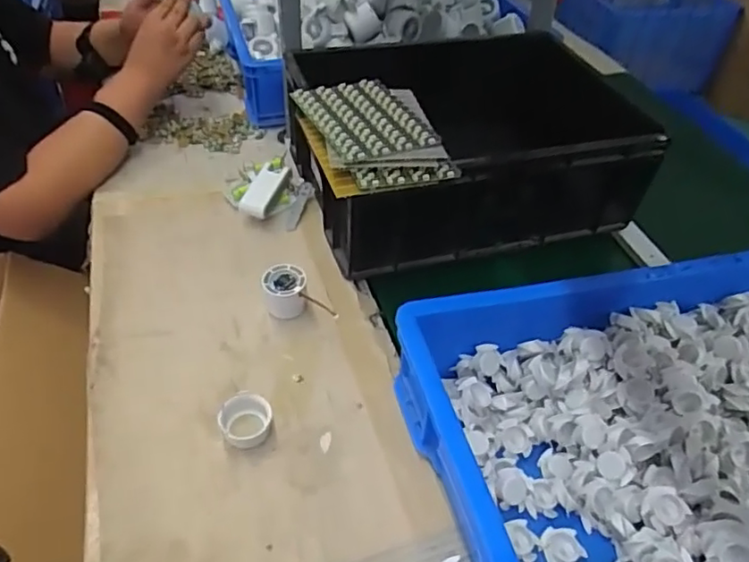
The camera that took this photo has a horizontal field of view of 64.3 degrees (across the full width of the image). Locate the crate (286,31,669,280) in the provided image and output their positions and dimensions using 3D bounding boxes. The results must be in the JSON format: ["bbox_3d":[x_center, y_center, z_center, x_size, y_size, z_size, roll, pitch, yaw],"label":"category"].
[{"bbox_3d":[0.134,-0.204,0.908,0.520,0.183,0.380,-10,47,-18],"label":"crate"}]

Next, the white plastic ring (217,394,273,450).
[{"bbox_3d":[-0.135,0.147,0.627,0.055,0.022,0.050,4,44,-4],"label":"white plastic ring"}]

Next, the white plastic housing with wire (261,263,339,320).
[{"bbox_3d":[-0.094,0.016,0.744,0.094,0.044,0.055,8,44,0],"label":"white plastic housing with wire"}]

